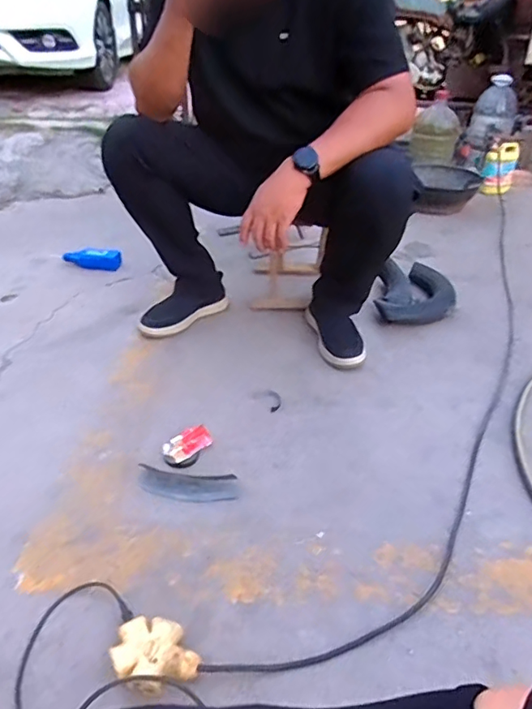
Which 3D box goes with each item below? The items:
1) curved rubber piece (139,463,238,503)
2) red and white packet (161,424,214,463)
[{"bbox_3d":[-0.144,0.240,0.952,0.181,0.018,0.059,6,35,6],"label":"curved rubber piece"},{"bbox_3d":[-0.155,0.172,1.031,0.097,0.029,0.048,-26,44,-33],"label":"red and white packet"}]

